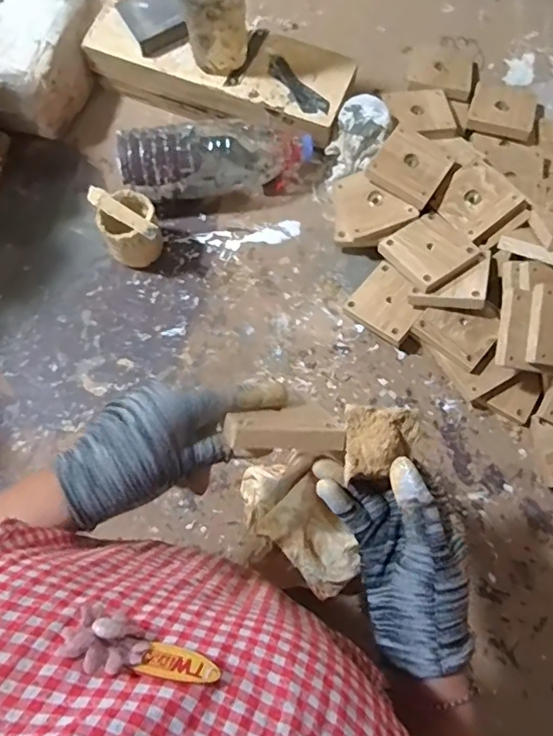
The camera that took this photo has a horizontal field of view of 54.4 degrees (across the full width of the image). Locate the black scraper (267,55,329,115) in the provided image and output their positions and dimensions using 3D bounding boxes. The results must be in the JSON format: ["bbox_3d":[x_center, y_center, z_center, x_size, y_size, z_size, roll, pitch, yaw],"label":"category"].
[{"bbox_3d":[0.023,-0.353,0.672,0.028,0.010,0.104,-40,78,-10],"label":"black scraper"}]

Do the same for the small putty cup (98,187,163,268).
[{"bbox_3d":[-0.170,-0.163,0.651,0.065,0.077,0.067,0,75,0],"label":"small putty cup"}]

